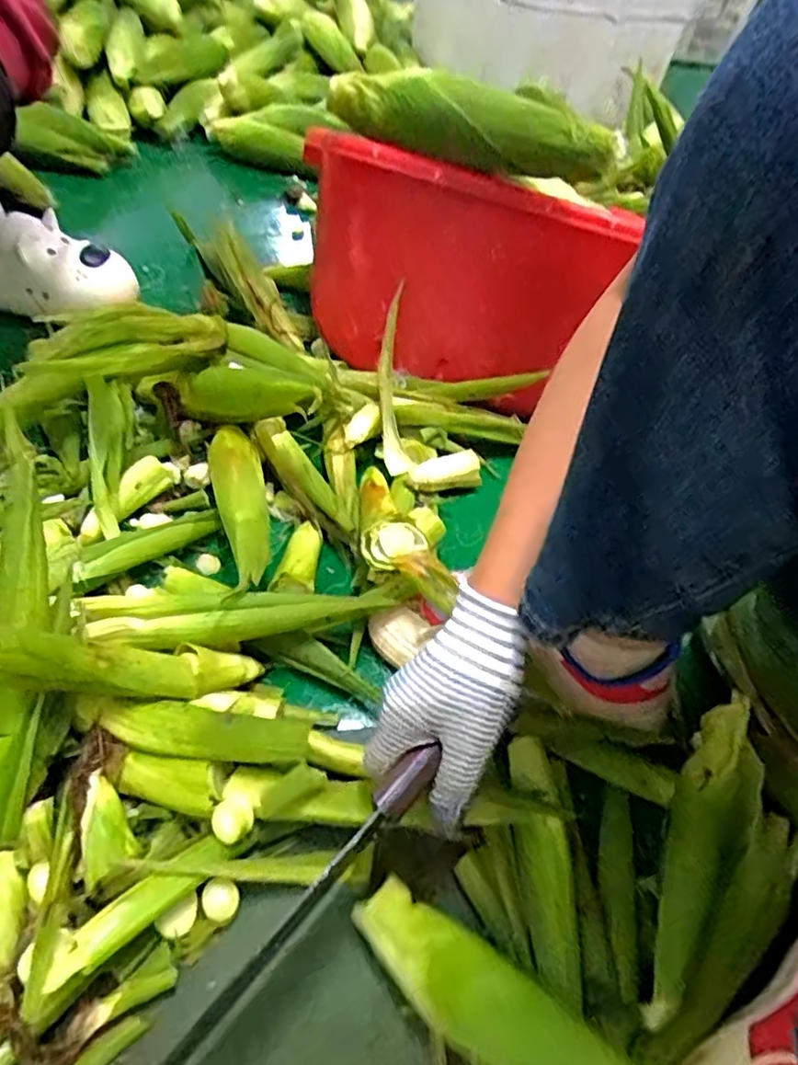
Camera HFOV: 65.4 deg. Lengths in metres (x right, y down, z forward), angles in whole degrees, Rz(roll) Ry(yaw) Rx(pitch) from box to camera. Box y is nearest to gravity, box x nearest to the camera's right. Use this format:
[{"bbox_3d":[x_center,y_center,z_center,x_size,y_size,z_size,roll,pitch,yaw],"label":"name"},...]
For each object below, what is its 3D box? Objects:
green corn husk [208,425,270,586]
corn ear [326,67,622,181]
[{"bbox_3d":[-0.141,-0.031,0.558,0.046,0.057,0.215,-9,54,-15],"label":"green corn husk"},{"bbox_3d":[0.057,-0.375,0.568,0.280,0.062,0.045,32,53,18],"label":"corn ear"}]

